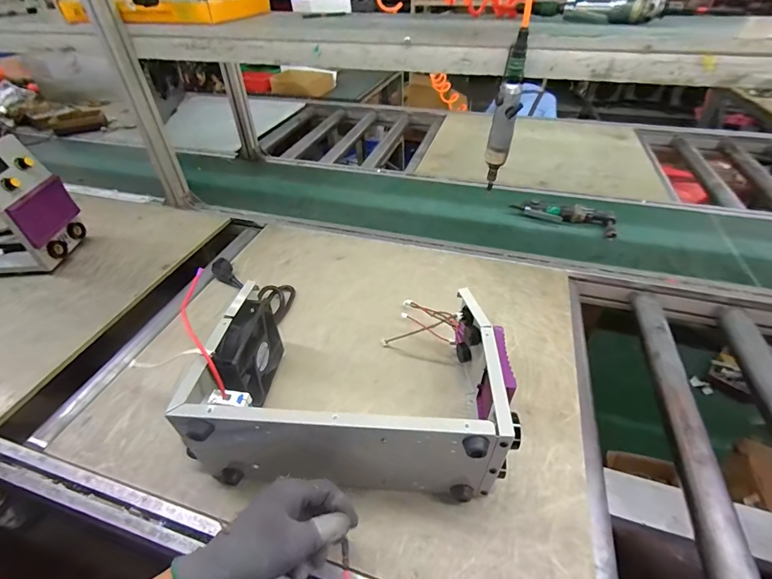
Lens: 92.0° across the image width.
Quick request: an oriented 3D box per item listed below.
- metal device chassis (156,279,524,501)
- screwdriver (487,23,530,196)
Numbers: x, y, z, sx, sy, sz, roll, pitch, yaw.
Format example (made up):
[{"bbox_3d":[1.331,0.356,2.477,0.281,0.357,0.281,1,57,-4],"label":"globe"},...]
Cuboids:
[{"bbox_3d":[-0.043,0.122,0.494,0.379,0.153,0.239,4,41,5],"label":"metal device chassis"},{"bbox_3d":[0.210,-0.301,0.666,0.044,0.250,0.053,10,43,12],"label":"screwdriver"}]

